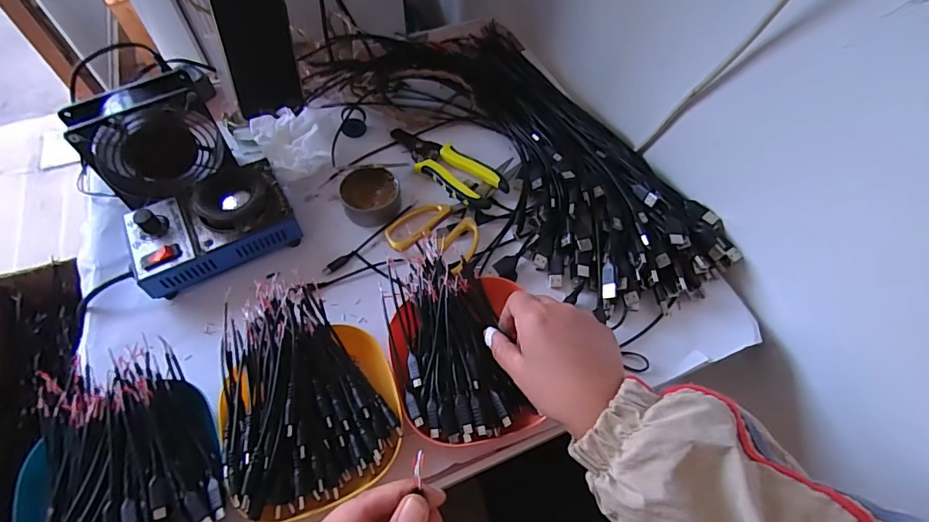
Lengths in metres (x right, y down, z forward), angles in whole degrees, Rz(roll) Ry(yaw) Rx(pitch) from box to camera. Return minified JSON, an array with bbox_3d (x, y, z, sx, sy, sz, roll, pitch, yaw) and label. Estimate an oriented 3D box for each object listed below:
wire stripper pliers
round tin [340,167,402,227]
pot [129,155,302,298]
[{"bbox_3d":[-0.024,-0.115,0.543,0.057,0.017,0.164,-40,67,-22],"label":"wire stripper pliers"},{"bbox_3d":[-0.102,-0.071,0.516,0.062,0.028,0.058,-4,58,-3],"label":"round tin"},{"bbox_3d":[-0.254,-0.037,0.472,0.149,0.062,0.092,-27,62,-16],"label":"pot"}]

